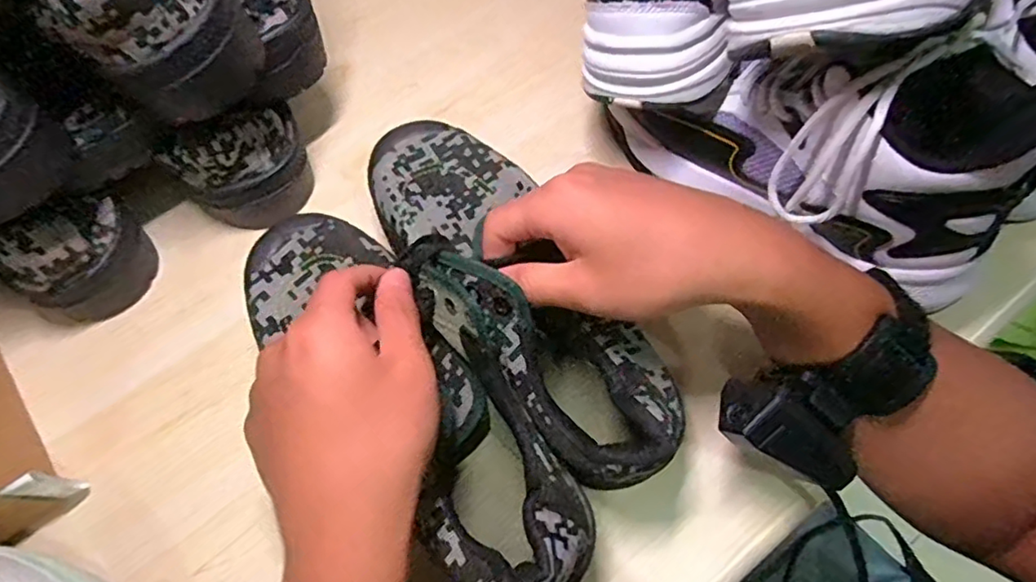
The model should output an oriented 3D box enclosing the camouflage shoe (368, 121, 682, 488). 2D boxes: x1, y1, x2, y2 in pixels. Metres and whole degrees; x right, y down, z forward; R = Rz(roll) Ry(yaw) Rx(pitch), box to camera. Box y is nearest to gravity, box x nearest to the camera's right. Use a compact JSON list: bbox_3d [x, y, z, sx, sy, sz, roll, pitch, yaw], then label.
[{"bbox_3d":[-0.004,-0.007,0.326,0.085,0.078,0.245,-31,63,-11],"label":"camouflage shoe"}]

